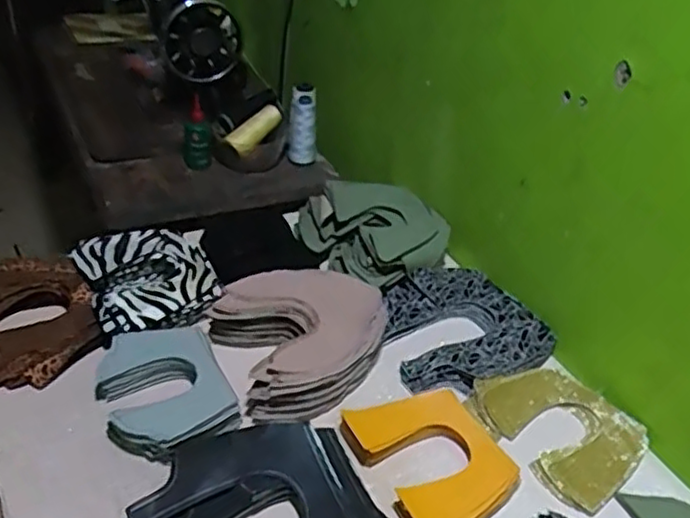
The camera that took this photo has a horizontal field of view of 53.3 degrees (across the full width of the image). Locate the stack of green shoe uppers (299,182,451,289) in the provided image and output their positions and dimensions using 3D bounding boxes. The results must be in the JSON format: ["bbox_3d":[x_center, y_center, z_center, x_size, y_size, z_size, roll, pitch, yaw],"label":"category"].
[{"bbox_3d":[0.048,-0.035,0.928,0.196,0.070,0.165,-7,37,-18],"label":"stack of green shoe uppers"}]

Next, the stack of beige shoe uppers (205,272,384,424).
[{"bbox_3d":[-0.046,0.083,0.776,0.180,0.060,0.178,-13,40,-25],"label":"stack of beige shoe uppers"}]

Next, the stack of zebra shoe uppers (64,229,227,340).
[{"bbox_3d":[-0.235,0.022,0.826,0.158,0.040,0.161,-9,38,-21],"label":"stack of zebra shoe uppers"}]

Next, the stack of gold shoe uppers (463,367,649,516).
[{"bbox_3d":[0.226,0.174,0.719,0.130,0.021,0.161,-21,44,-33],"label":"stack of gold shoe uppers"}]

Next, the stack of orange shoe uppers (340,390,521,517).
[{"bbox_3d":[0.081,0.188,0.664,0.130,0.033,0.158,-19,43,-31],"label":"stack of orange shoe uppers"}]

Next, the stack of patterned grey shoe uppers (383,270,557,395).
[{"bbox_3d":[0.135,0.082,0.825,0.180,0.036,0.179,-12,40,-25],"label":"stack of patterned grey shoe uppers"}]

